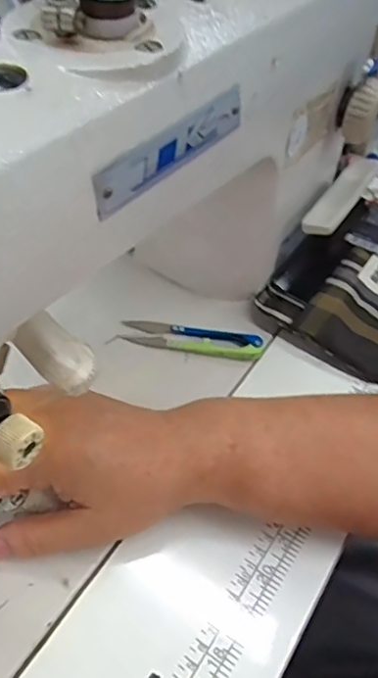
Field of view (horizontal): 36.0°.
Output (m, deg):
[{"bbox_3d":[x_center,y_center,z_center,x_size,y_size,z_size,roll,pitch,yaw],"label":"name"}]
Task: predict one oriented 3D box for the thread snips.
[{"bbox_3d":[0.002,-0.001,0.424,0.101,0.010,0.023,10,48,5],"label":"thread snips"}]

